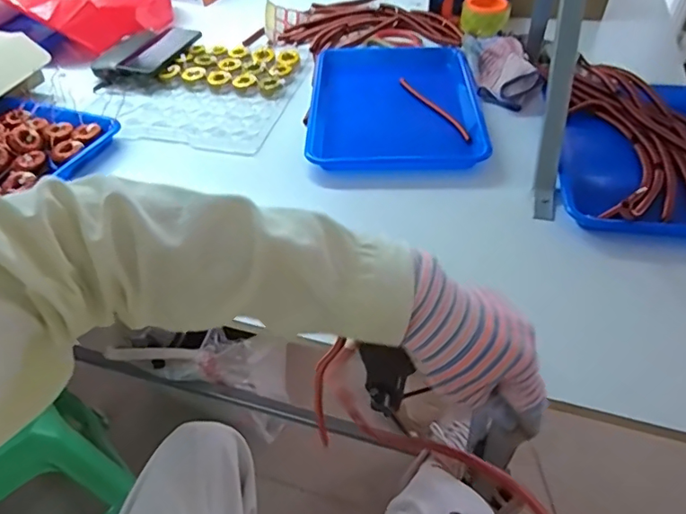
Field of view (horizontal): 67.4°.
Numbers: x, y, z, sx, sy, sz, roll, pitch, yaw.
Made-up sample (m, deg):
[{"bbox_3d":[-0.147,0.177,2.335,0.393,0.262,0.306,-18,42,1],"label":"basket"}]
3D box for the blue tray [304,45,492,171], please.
[{"bbox_3d":[0.080,-0.237,0.791,0.251,0.031,0.314,-1,47,2],"label":"blue tray"}]

